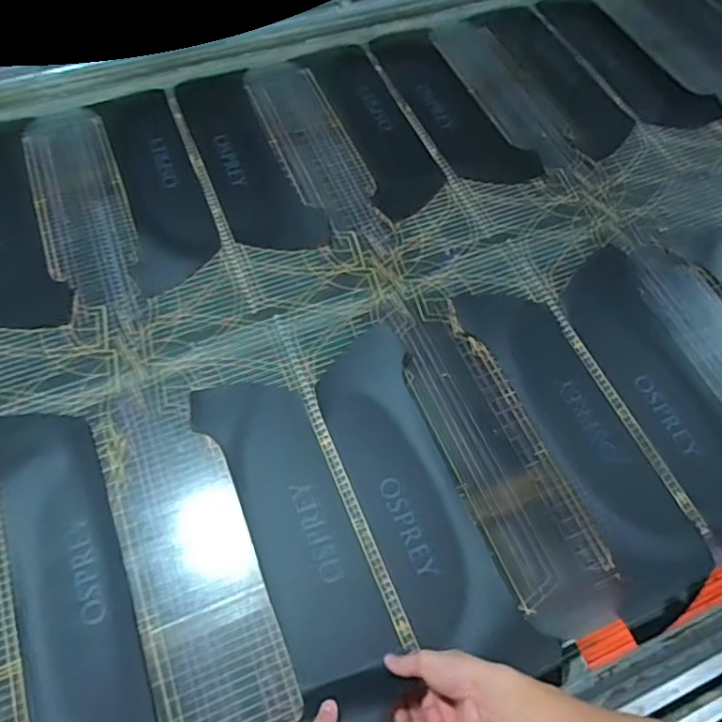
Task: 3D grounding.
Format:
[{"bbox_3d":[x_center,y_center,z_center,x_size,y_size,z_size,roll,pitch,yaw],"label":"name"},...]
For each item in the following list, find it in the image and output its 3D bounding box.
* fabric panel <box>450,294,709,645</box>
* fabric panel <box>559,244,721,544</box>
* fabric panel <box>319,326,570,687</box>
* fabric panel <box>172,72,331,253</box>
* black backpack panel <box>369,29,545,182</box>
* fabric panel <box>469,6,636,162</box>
[{"bbox_3d":[0.296,0.095,0.790,0.135,0.011,0.483,-18,63,-13],"label":"fabric panel"},{"bbox_3d":[0.437,0.041,0.827,0.140,0.023,0.483,-16,63,-11],"label":"fabric panel"},{"bbox_3d":[0.072,0.169,0.735,0.140,0.015,0.459,-21,65,-10],"label":"fabric panel"},{"bbox_3d":[-0.204,-0.360,1.015,0.142,0.013,0.457,-20,62,-15],"label":"fabric panel"},{"bbox_3d":[0.163,-0.498,1.116,0.150,0.008,0.462,-19,62,-15],"label":"black backpack panel"},{"bbox_3d":[0.395,-0.582,1.185,0.164,0.019,0.478,-17,61,-15],"label":"fabric panel"}]

